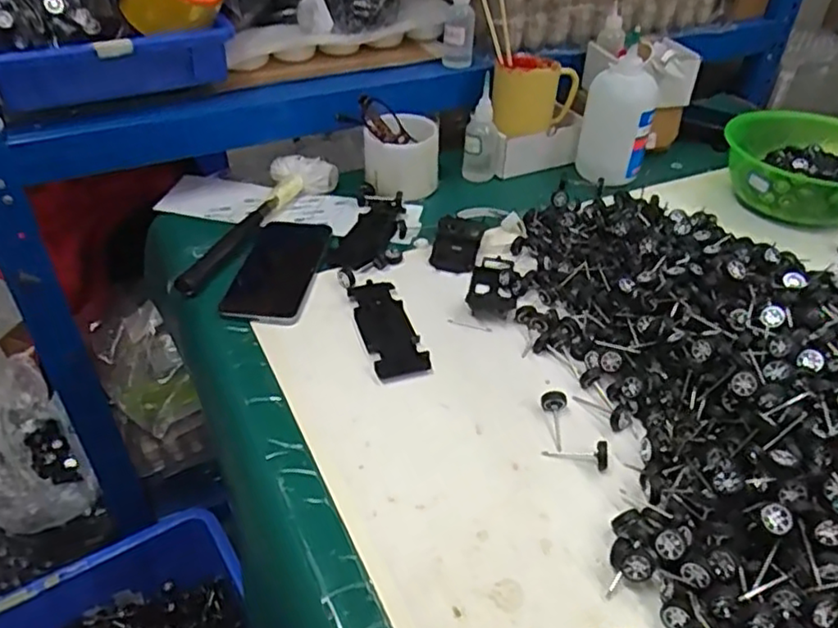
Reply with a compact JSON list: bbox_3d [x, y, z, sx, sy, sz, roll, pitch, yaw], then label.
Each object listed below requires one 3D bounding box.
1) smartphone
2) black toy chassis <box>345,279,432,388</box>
[{"bbox_3d":[-0.140,-0.050,0.665,0.081,0.006,0.168,4,40,4],"label":"smartphone"},{"bbox_3d":[-0.030,0.012,0.594,0.047,0.007,0.128,-11,41,-14],"label":"black toy chassis"}]

